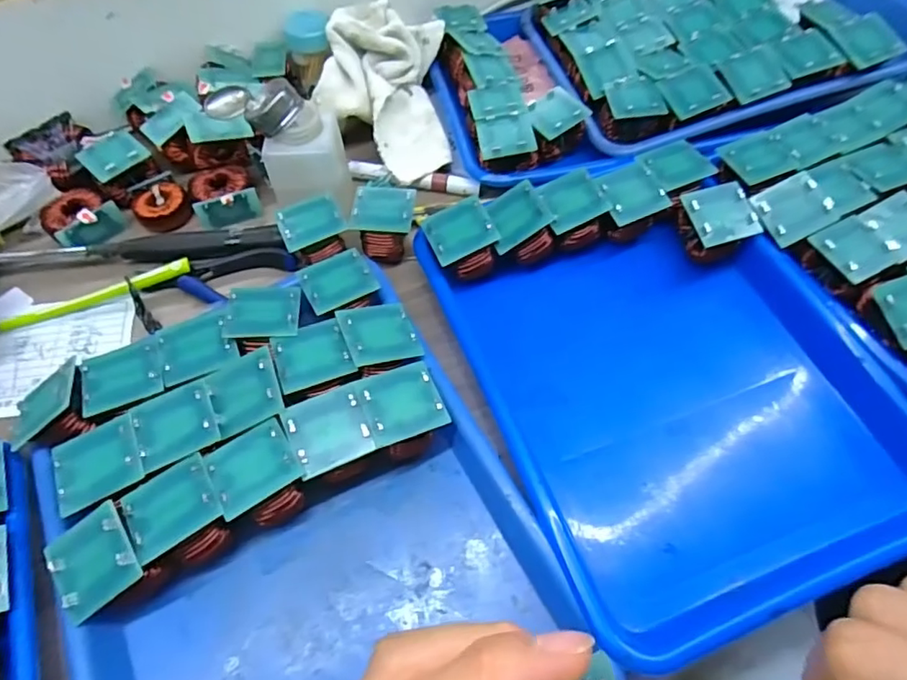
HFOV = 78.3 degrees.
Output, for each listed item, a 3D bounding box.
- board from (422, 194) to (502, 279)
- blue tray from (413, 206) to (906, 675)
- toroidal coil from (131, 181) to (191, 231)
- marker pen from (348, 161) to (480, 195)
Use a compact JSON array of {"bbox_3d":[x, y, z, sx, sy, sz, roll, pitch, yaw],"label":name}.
[{"bbox_3d":[0.006,-0.073,0.415,0.048,0.038,0.045,-22,61,-12],"label":"board"},{"bbox_3d":[0.148,0.034,0.373,0.243,0.051,0.272,-17,61,-10],"label":"blue tray"},{"bbox_3d":[-0.247,-0.112,0.476,0.039,0.029,0.041,0,59,0],"label":"toroidal coil"},{"bbox_3d":[-0.034,-0.142,0.488,0.116,0.011,0.013,11,60,6],"label":"marker pen"}]

